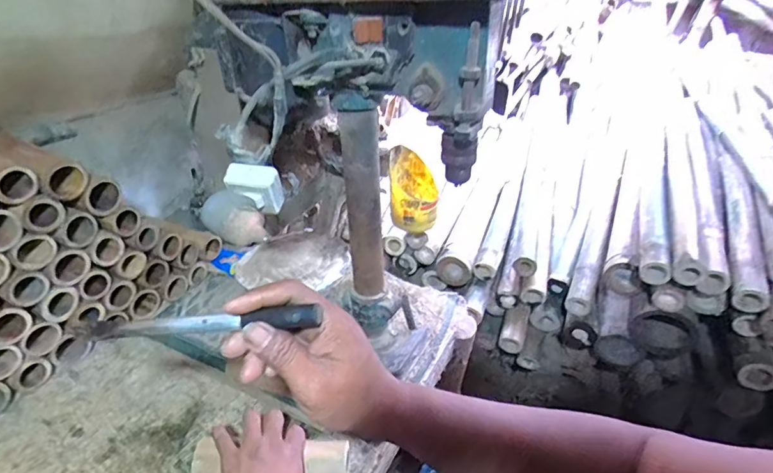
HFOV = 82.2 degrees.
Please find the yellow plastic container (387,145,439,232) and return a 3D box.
[{"bbox_3d":[0.050,-0.088,0.845,0.098,0.133,0.103,1,33,-3],"label":"yellow plastic container"}]

